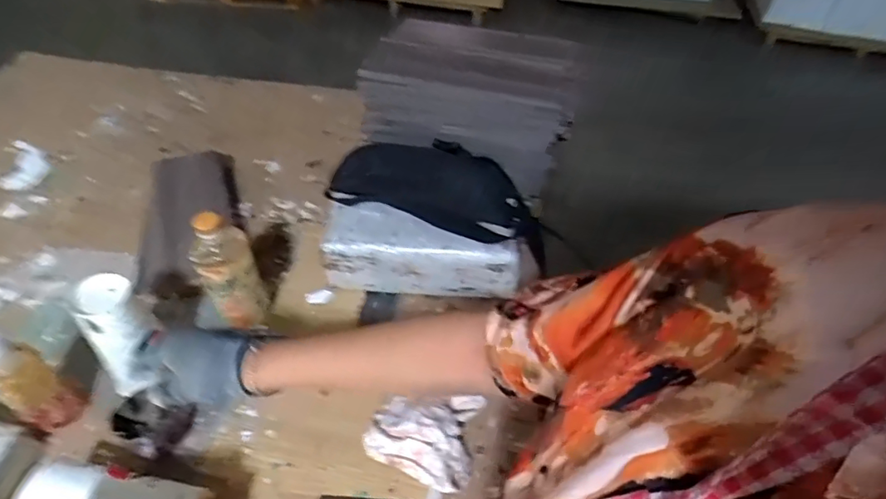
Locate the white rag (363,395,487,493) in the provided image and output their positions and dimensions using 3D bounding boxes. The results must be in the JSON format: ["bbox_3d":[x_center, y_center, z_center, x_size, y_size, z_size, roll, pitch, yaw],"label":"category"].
[{"bbox_3d":[-0.027,0.217,0.636,0.128,0.044,0.113,8,45,6],"label":"white rag"}]

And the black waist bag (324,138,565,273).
[{"bbox_3d":[0.008,-0.092,0.793,0.326,0.091,0.122,16,46,13],"label":"black waist bag"}]

